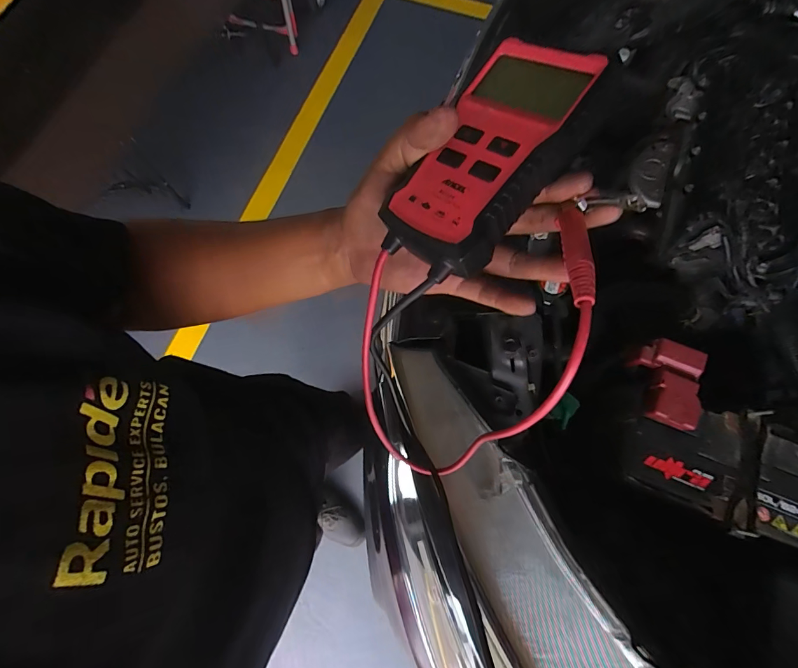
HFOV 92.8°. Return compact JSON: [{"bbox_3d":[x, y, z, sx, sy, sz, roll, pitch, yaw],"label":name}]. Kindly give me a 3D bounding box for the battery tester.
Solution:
[{"bbox_3d":[0.055,-0.104,0.230,0.075,0.025,0.137,40,92,26],"label":"battery tester"}]

